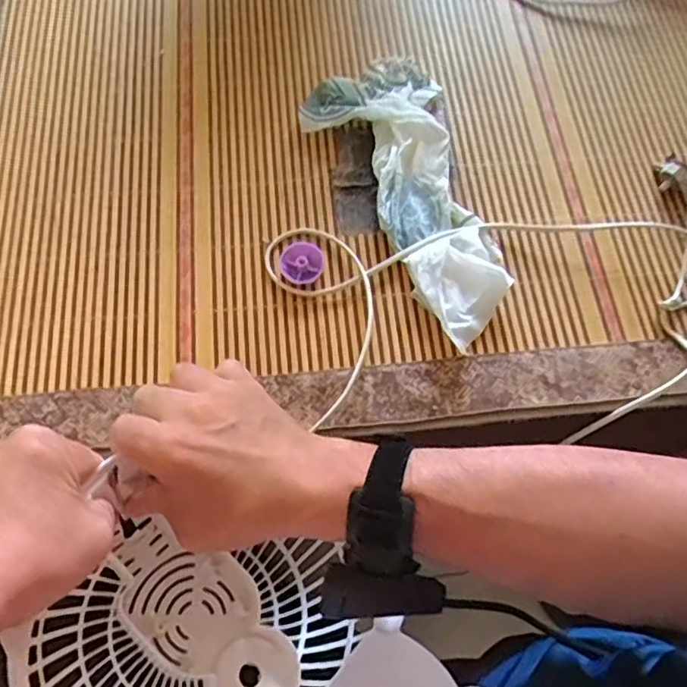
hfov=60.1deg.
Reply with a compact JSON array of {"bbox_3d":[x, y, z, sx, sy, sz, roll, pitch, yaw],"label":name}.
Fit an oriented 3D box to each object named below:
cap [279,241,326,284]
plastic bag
[{"bbox_3d":[-0.035,-0.066,0.475,0.035,0.016,0.035,0,67,-1],"label":"cap"},{"bbox_3d":[0.063,-0.133,0.492,0.111,0.034,0.276,-21,69,-9],"label":"plastic bag"}]

